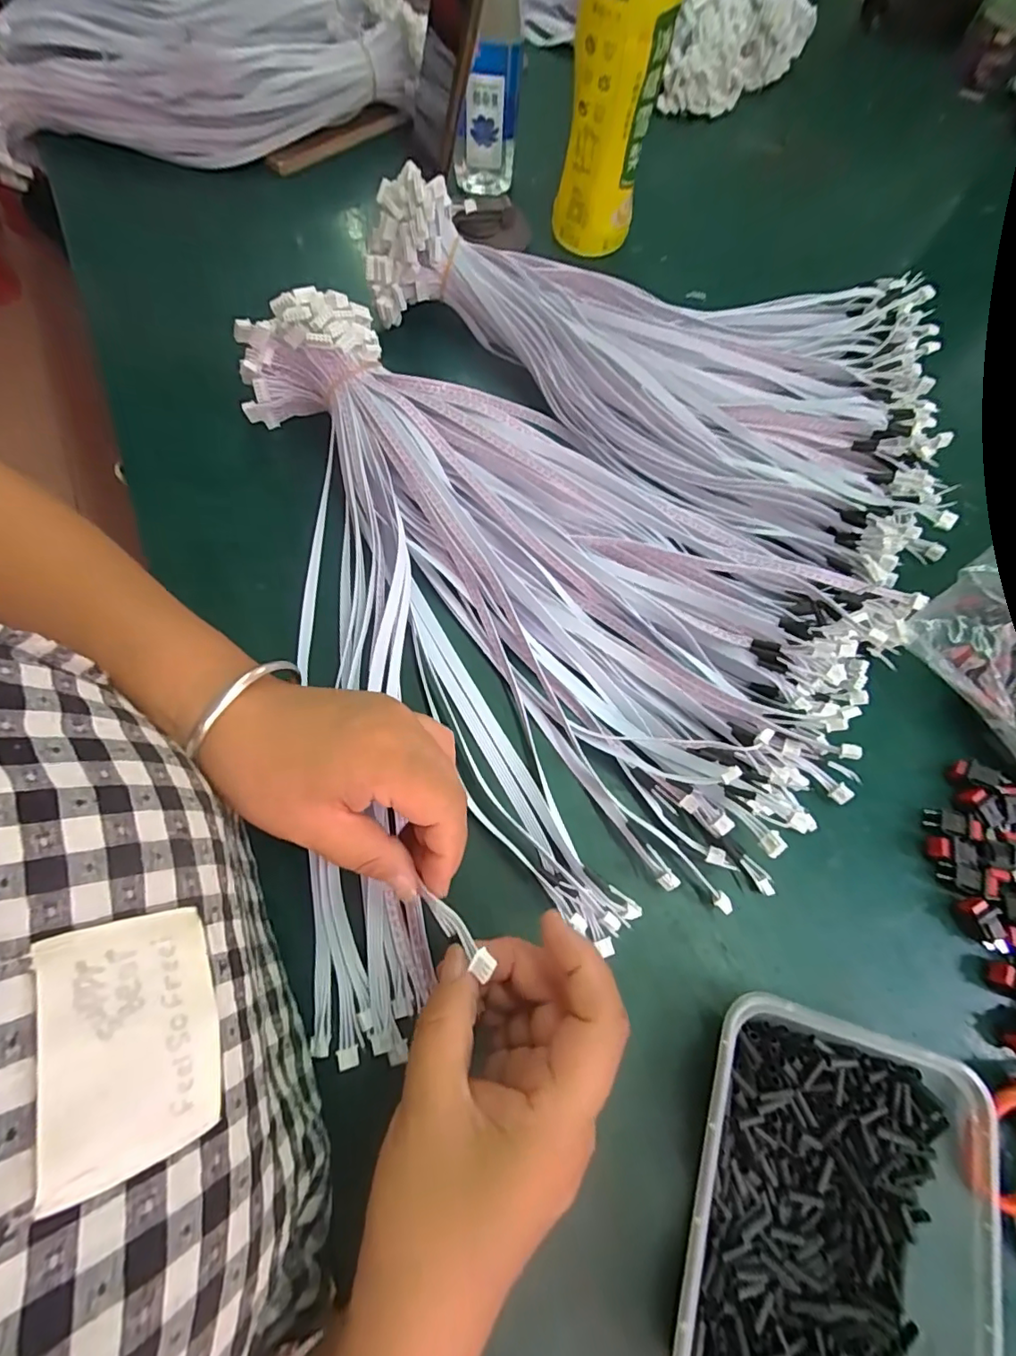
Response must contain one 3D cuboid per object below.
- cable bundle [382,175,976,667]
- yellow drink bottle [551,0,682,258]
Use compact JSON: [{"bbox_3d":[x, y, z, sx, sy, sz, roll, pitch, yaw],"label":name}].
[{"bbox_3d":[0.128,-0.249,0.376,0.435,0.086,0.285,33,72,9],"label":"cable bundle"},{"bbox_3d":[0.073,-0.421,0.363,0.074,0.202,0.061,8,71,5],"label":"yellow drink bottle"}]

